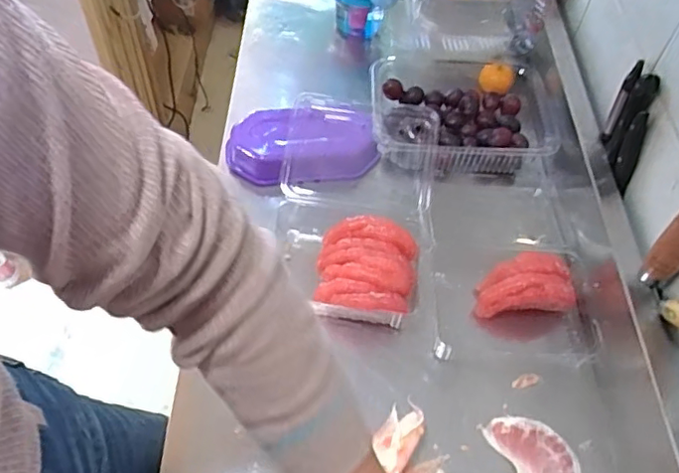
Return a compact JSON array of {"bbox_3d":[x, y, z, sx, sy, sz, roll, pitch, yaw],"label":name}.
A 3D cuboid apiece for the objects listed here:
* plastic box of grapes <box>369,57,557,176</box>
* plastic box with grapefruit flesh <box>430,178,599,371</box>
[{"bbox_3d":[0.166,-0.169,0.787,0.247,0.064,0.210,3,53,-1],"label":"plastic box of grapes"},{"bbox_3d":[0.183,0.020,0.658,0.178,0.049,0.258,3,53,-1],"label":"plastic box with grapefruit flesh"}]

